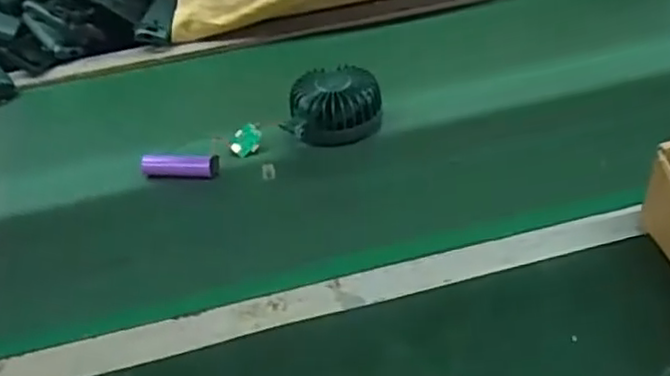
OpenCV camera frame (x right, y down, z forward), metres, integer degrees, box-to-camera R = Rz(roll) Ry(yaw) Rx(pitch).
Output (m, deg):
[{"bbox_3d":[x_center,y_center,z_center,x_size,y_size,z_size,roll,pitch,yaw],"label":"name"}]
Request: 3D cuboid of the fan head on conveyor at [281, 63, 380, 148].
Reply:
[{"bbox_3d":[-0.002,-0.077,0.652,0.091,0.042,0.069,-4,42,3],"label":"fan head on conveyor"}]

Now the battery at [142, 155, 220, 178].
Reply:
[{"bbox_3d":[-0.141,-0.020,0.626,0.070,0.016,0.017,4,44,11],"label":"battery"}]

